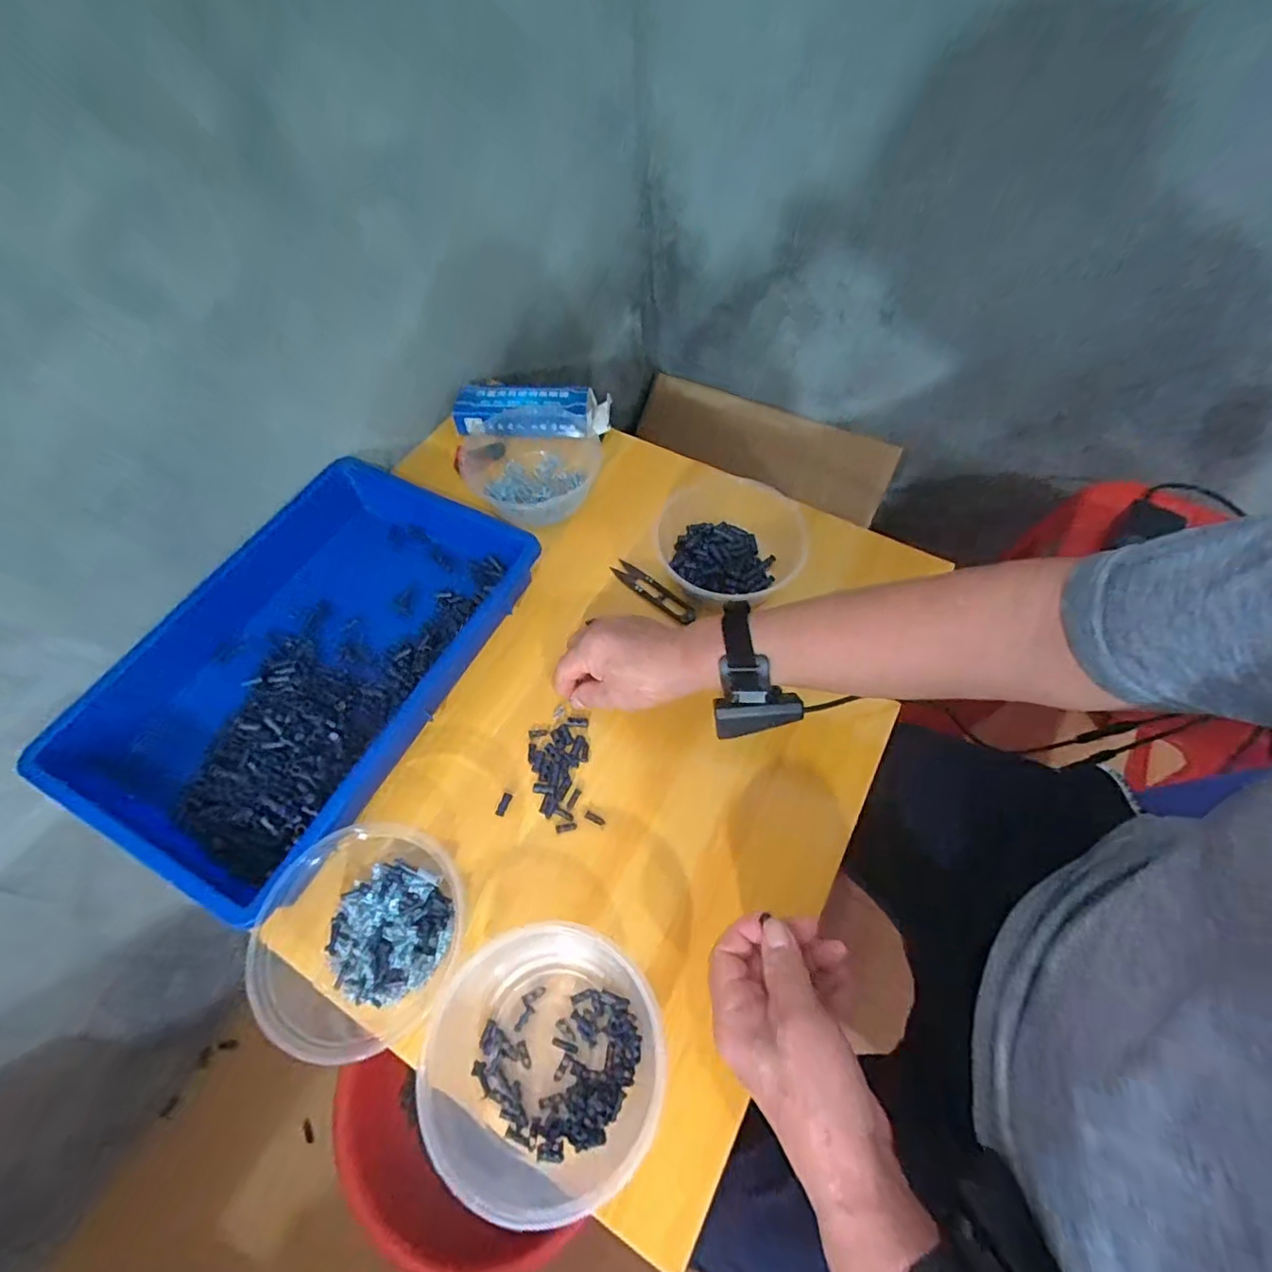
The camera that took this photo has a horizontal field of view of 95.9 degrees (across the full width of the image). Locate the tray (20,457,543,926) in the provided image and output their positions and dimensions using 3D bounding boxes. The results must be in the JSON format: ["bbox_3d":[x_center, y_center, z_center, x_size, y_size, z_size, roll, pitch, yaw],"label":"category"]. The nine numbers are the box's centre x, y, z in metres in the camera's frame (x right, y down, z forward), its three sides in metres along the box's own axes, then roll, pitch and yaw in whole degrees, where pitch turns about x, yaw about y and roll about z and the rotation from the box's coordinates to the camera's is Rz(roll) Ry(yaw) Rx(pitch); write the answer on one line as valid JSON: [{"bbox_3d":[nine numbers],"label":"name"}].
[{"bbox_3d":[-0.287,0.012,0.495,0.262,0.065,0.358,24,61,14],"label":"tray"}]

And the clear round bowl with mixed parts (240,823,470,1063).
[{"bbox_3d":[-0.187,0.200,0.398,0.131,0.056,0.132,0,58,0],"label":"clear round bowl with mixed parts"}]

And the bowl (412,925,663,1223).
[{"bbox_3d":[-0.058,0.267,0.365,0.140,0.047,0.138,0,58,0],"label":"bowl"}]

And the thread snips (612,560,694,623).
[{"bbox_3d":[0.017,-0.044,0.564,0.098,0.005,0.023,38,65,20],"label":"thread snips"}]

